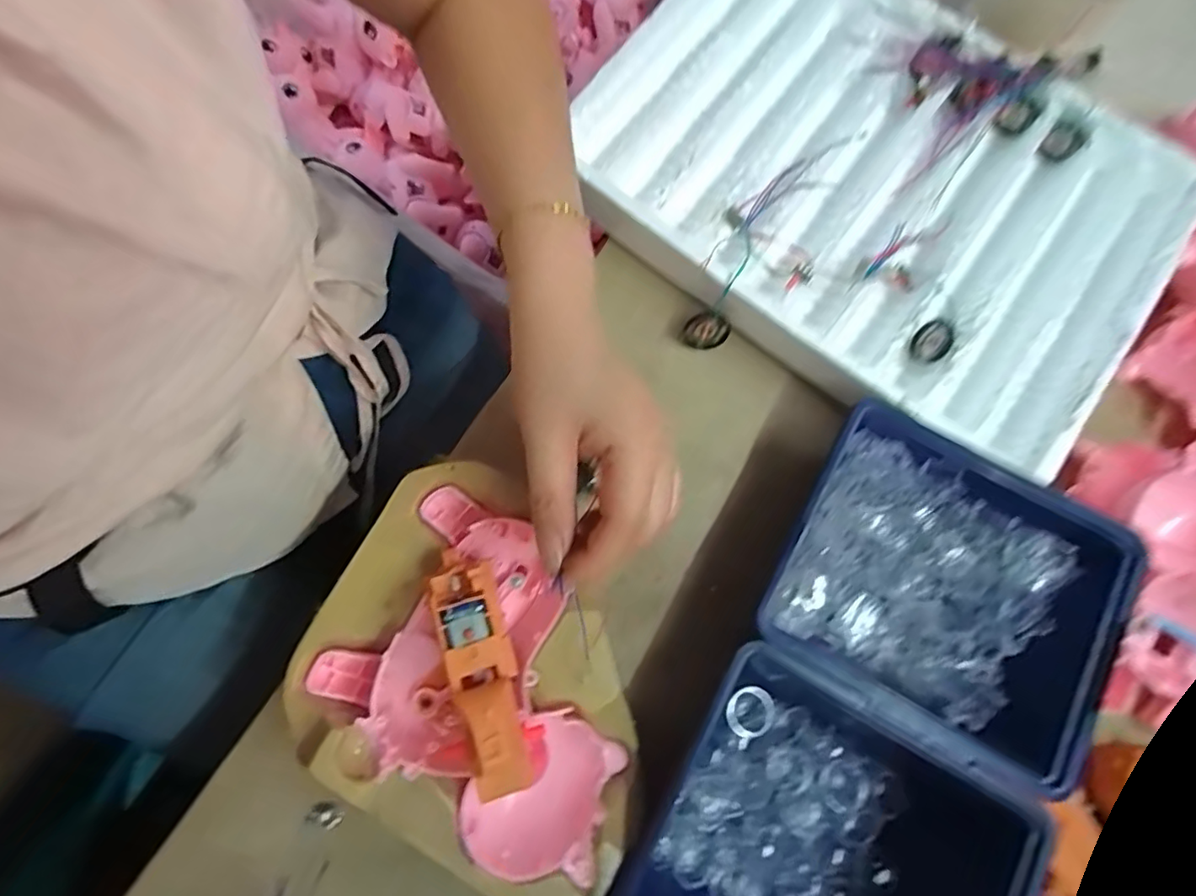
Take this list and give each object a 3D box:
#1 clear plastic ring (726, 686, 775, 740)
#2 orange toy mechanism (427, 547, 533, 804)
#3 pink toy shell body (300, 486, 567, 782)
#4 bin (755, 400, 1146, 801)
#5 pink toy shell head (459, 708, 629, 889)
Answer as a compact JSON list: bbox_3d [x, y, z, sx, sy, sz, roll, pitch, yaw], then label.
[{"bbox_3d":[0.085,0.147,0.317,0.025,0.008,0.027,1,80,-7],"label":"clear plastic ring"},{"bbox_3d":[-0.050,0.089,0.241,0.027,0.027,0.101,-19,67,-4],"label":"orange toy mechanism"},{"bbox_3d":[-0.072,0.087,0.276,0.093,0.030,0.117,31,78,-1],"label":"pink toy shell body"},{"bbox_3d":[0.189,0.080,0.310,0.184,0.062,0.144,31,78,-1],"label":"bin"},{"bbox_3d":[-0.025,0.163,0.273,0.065,0.028,0.070,23,78,-2],"label":"pink toy shell head"}]

